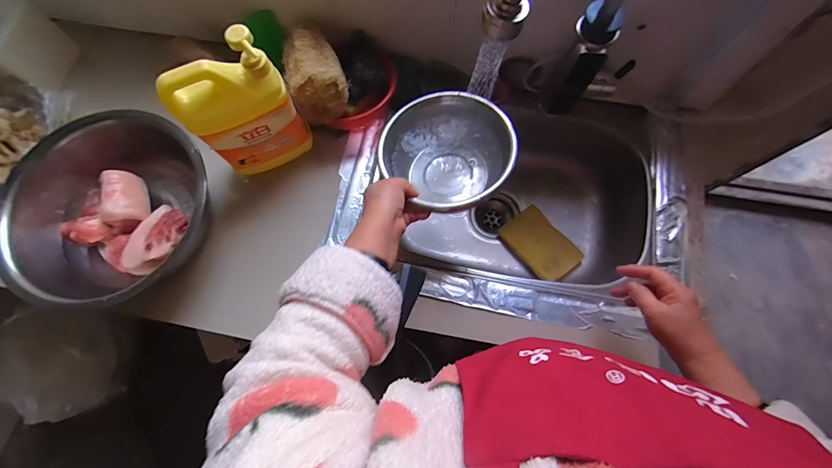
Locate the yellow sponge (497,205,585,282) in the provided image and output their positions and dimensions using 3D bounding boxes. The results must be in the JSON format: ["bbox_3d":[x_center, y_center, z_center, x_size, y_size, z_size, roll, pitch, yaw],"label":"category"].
[{"bbox_3d":[0.256,0.019,0.719,0.096,0.026,0.150,-38,76,-8],"label":"yellow sponge"}]

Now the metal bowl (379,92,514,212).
[{"bbox_3d":[0.045,-0.115,0.536,0.183,0.109,0.174,0,74,2],"label":"metal bowl"}]

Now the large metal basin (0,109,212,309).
[{"bbox_3d":[-0.486,-0.027,0.569,0.327,0.114,0.288,-11,74,-1],"label":"large metal basin"}]

